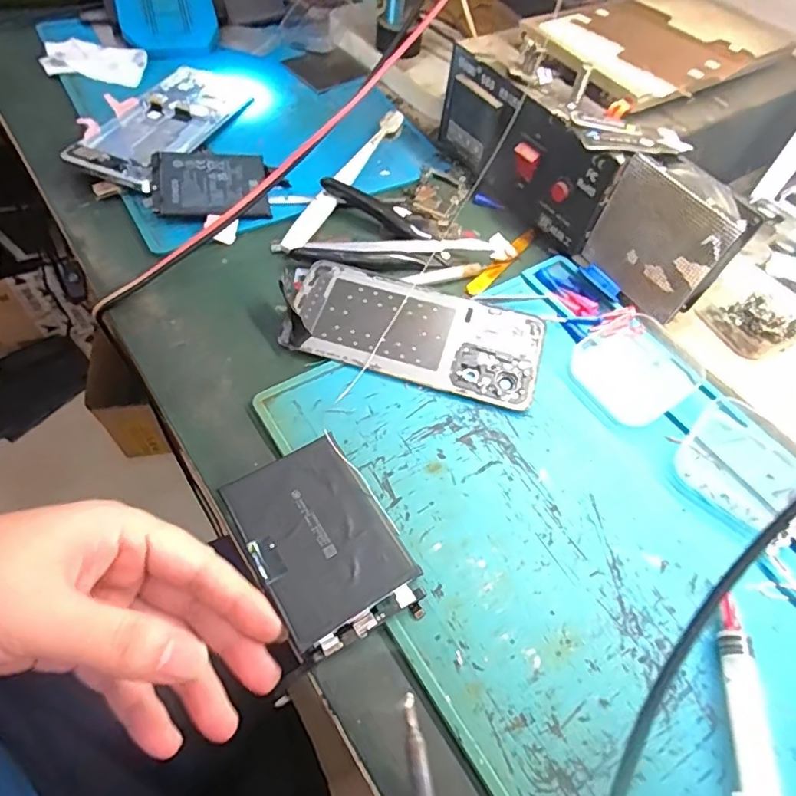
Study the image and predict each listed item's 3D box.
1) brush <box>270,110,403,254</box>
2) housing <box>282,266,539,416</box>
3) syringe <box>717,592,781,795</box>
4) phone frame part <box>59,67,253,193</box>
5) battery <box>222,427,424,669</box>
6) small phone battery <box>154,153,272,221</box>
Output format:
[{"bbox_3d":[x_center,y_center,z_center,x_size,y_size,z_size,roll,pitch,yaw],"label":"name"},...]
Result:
[{"bbox_3d":[-0.042,-0.173,0.410,0.021,0.014,0.182,24,59,10],"label":"brush"},{"bbox_3d":[0.008,-0.042,0.331,0.162,0.009,0.068,16,58,5],"label":"housing"},{"bbox_3d":[0.149,0.135,0.225,0.014,0.014,0.094,11,58,3],"label":"syringe"},{"bbox_3d":[-0.185,-0.221,0.426,0.074,0.011,0.160,22,56,5],"label":"phone frame part"},{"bbox_3d":[-0.037,0.068,0.255,0.064,0.009,0.095,-26,63,-19],"label":"battery"},{"bbox_3d":[-0.135,-0.156,0.385,0.076,0.008,0.063,-5,66,-20],"label":"small phone battery"}]

